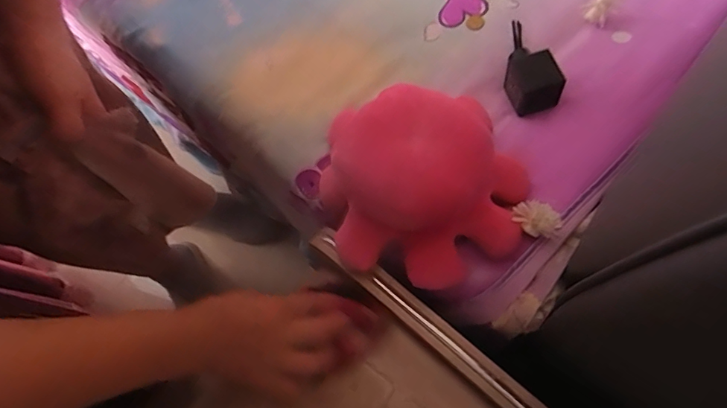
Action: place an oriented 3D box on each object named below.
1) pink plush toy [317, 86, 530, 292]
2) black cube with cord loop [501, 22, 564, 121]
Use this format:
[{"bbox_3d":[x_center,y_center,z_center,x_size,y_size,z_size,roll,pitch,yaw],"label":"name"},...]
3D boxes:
[{"bbox_3d":[0.051,-0.009,0.404,0.179,0.116,0.136,18,72,10],"label":"pink plush toy"},{"bbox_3d":[0.171,-0.156,0.501,0.045,0.046,0.117,-12,68,-2],"label":"black cube with cord loop"}]

